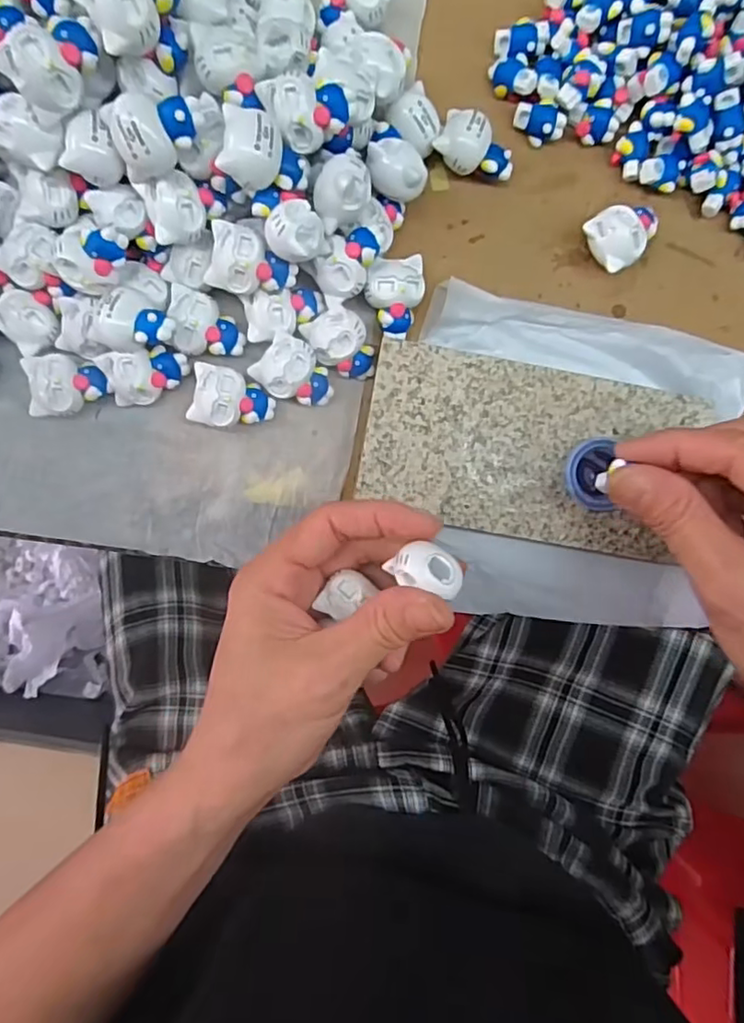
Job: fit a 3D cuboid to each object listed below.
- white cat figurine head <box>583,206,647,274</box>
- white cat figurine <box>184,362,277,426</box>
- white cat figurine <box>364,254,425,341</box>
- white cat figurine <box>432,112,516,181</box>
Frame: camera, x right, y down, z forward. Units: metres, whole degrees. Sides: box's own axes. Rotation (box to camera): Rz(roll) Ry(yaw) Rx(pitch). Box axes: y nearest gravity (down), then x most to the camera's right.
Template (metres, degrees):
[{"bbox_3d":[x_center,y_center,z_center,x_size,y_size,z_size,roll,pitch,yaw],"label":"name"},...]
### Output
[{"bbox_3d":[0.108,-0.120,0.271,0.022,0.019,0.025,-32,91,-1],"label":"white cat figurine head"},{"bbox_3d":[-0.060,-0.048,0.261,0.033,0.017,0.025,11,90,-2],"label":"white cat figurine"},{"bbox_3d":[0.010,-0.092,0.265,0.025,0.020,0.033,-5,90,-2],"label":"white cat figurine"},{"bbox_3d":[0.045,-0.158,0.266,0.034,0.021,0.021,13,90,-2],"label":"white cat figurine"}]

